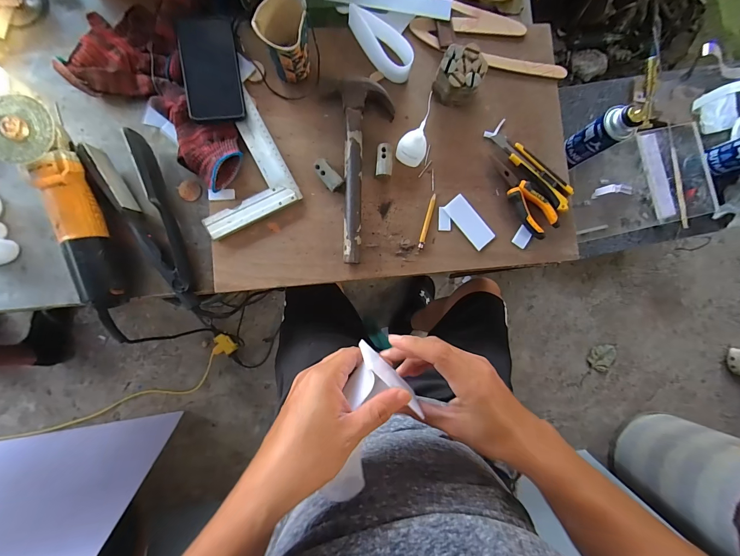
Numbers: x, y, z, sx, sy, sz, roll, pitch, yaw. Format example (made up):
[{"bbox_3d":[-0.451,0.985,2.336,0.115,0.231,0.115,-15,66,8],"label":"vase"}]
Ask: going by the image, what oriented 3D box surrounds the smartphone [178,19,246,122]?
[{"bbox_3d":[-0.242,-0.317,0.485,0.079,0.008,0.154,-9,87,-10],"label":"smartphone"}]

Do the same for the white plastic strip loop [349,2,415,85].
[{"bbox_3d":[0.015,-0.377,0.507,0.039,0.047,0.130,-45,92,-4],"label":"white plastic strip loop"}]

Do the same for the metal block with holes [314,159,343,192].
[{"bbox_3d":[-0.066,-0.162,0.503,0.025,0.022,0.051,-38,92,-4],"label":"metal block with holes"}]

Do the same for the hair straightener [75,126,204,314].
[{"bbox_3d":[-0.328,-0.075,0.478,0.081,0.050,0.269,-22,91,-4],"label":"hair straightener"}]

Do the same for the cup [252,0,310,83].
[{"bbox_3d":[-0.124,-0.349,0.469,0.073,0.091,0.086,-15,90,-4],"label":"cup"}]

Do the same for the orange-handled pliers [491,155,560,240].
[{"bbox_3d":[0.254,-0.136,0.525,0.048,0.020,0.148,-35,91,-4],"label":"orange-handled pliers"}]

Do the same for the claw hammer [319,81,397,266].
[{"bbox_3d":[-0.009,-0.169,0.503,0.107,0.027,0.283,-5,89,-4],"label":"claw hammer"}]

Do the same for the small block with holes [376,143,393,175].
[{"bbox_3d":[0.023,-0.189,0.512,0.025,0.022,0.052,4,89,-4],"label":"small block with holes"}]

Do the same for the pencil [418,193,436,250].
[{"bbox_3d":[0.094,-0.092,0.520,0.010,0.004,0.092,16,88,-4],"label":"pencil"}]

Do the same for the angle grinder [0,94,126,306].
[{"bbox_3d":[-0.423,-0.097,0.447,0.080,0.082,0.279,-20,90,-4],"label":"angle grinder"}]

